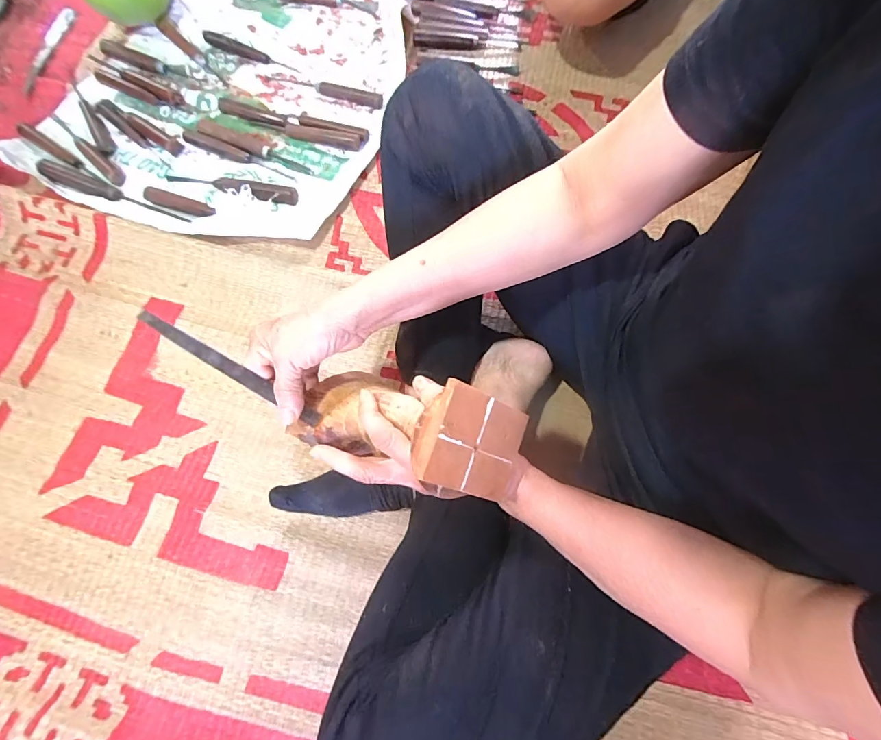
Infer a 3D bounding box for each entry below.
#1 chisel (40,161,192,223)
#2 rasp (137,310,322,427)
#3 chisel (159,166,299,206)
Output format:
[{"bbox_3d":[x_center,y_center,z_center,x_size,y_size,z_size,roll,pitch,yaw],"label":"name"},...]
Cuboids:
[{"bbox_3d":[-0.454,-0.246,0.584,0.228,0.017,0.033,19,74,4],"label":"chisel"},{"bbox_3d":[-0.171,0.000,0.347,0.159,0.007,0.013,35,75,-14],"label":"rasp"},{"bbox_3d":[-0.302,-0.266,0.590,0.199,0.018,0.036,13,74,2],"label":"chisel"}]

